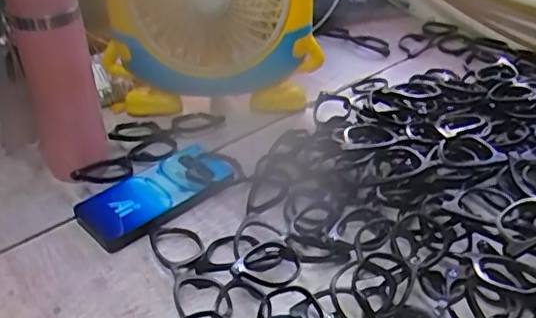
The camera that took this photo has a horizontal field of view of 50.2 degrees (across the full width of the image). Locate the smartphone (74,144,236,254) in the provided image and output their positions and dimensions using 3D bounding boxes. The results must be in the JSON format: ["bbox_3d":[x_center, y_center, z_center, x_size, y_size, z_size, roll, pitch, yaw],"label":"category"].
[{"bbox_3d":[-0.113,0.035,0.589,0.079,0.017,0.157,29,45,33],"label":"smartphone"}]

